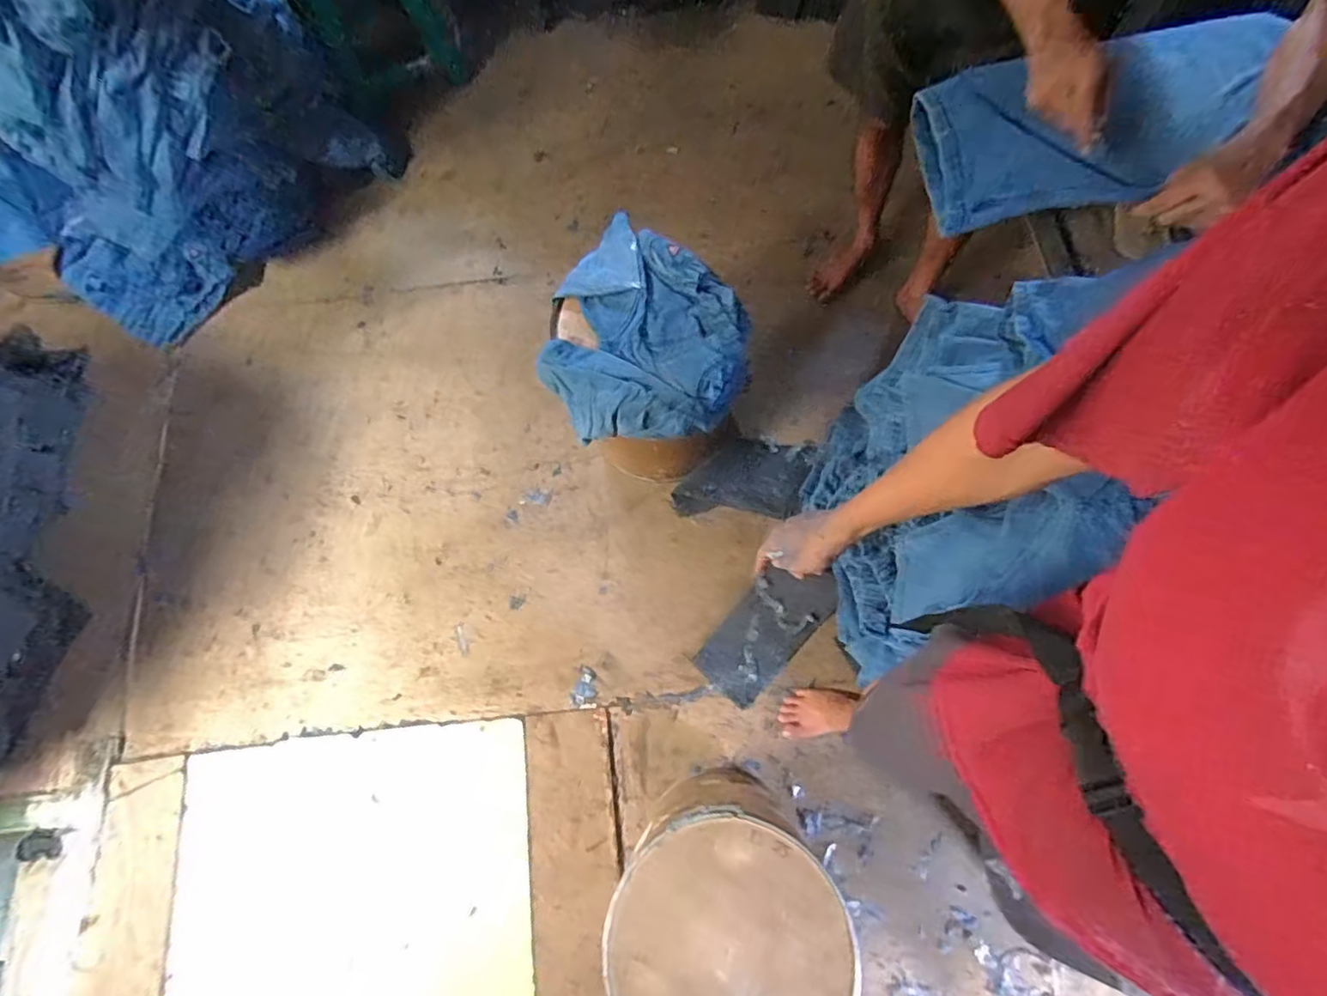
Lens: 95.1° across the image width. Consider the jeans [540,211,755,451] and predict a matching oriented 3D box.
[{"bbox_3d":[-0.045,-0.303,1.189,0.403,0.111,0.394,-1,72,3],"label":"jeans"}]

